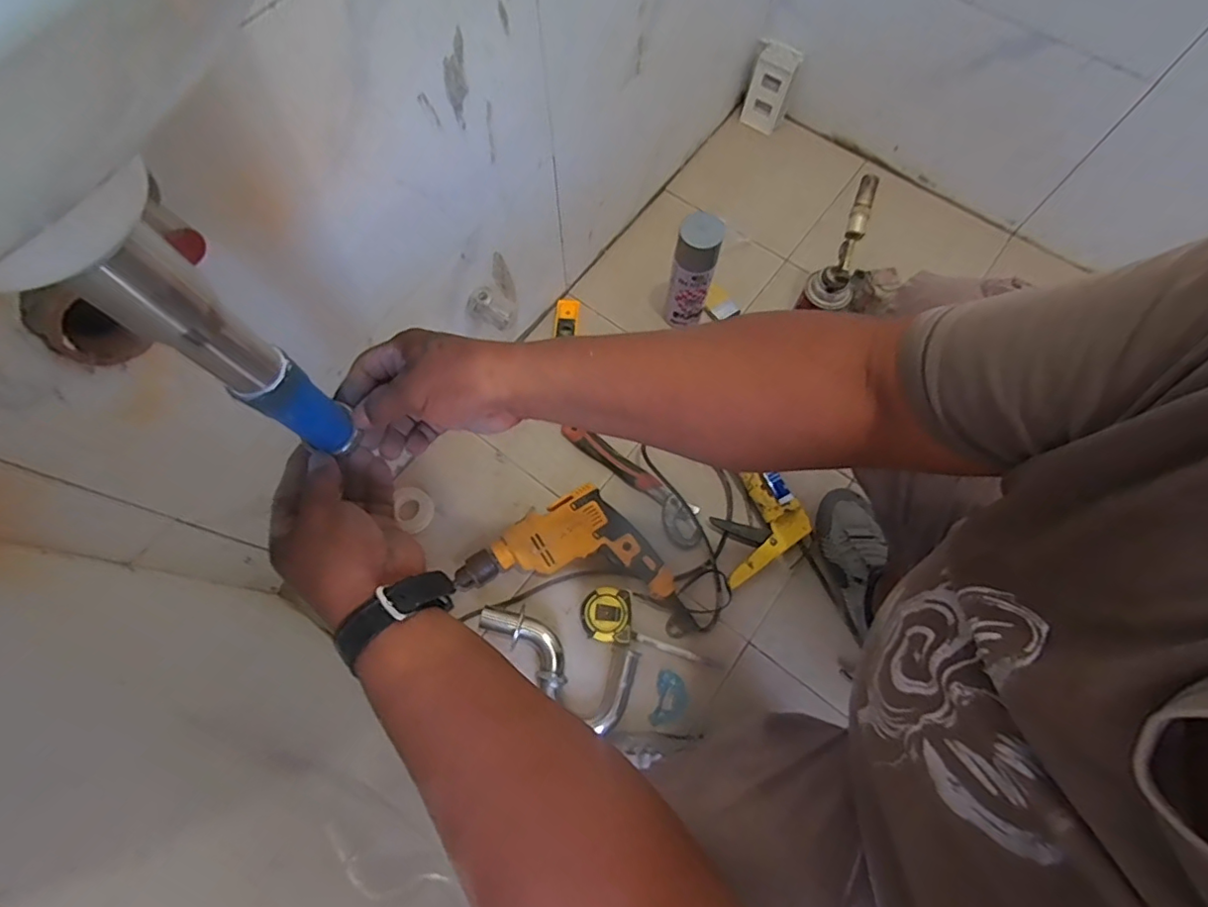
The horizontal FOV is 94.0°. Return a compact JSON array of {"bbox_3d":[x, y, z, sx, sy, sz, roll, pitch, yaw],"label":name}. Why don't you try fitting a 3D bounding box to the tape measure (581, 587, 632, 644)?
[{"bbox_3d":[0.003,0.223,0.774,0.067,0.032,0.069,0,69,0],"label":"tape measure"}]

